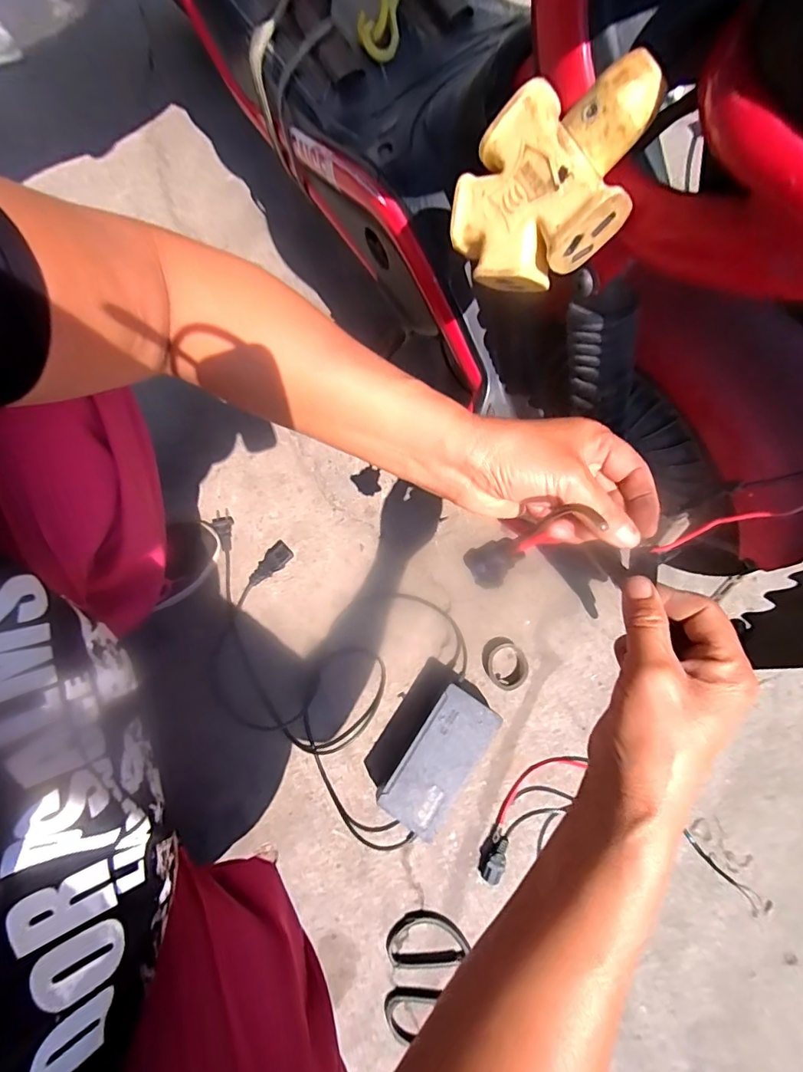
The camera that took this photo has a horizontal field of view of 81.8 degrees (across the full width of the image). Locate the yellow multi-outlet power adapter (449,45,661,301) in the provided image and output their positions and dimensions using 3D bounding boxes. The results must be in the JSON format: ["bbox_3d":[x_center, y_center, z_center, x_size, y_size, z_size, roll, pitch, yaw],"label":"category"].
[{"bbox_3d":[0.080,-0.192,0.261,0.095,0.037,0.094,18,110,31],"label":"yellow multi-outlet power adapter"}]

